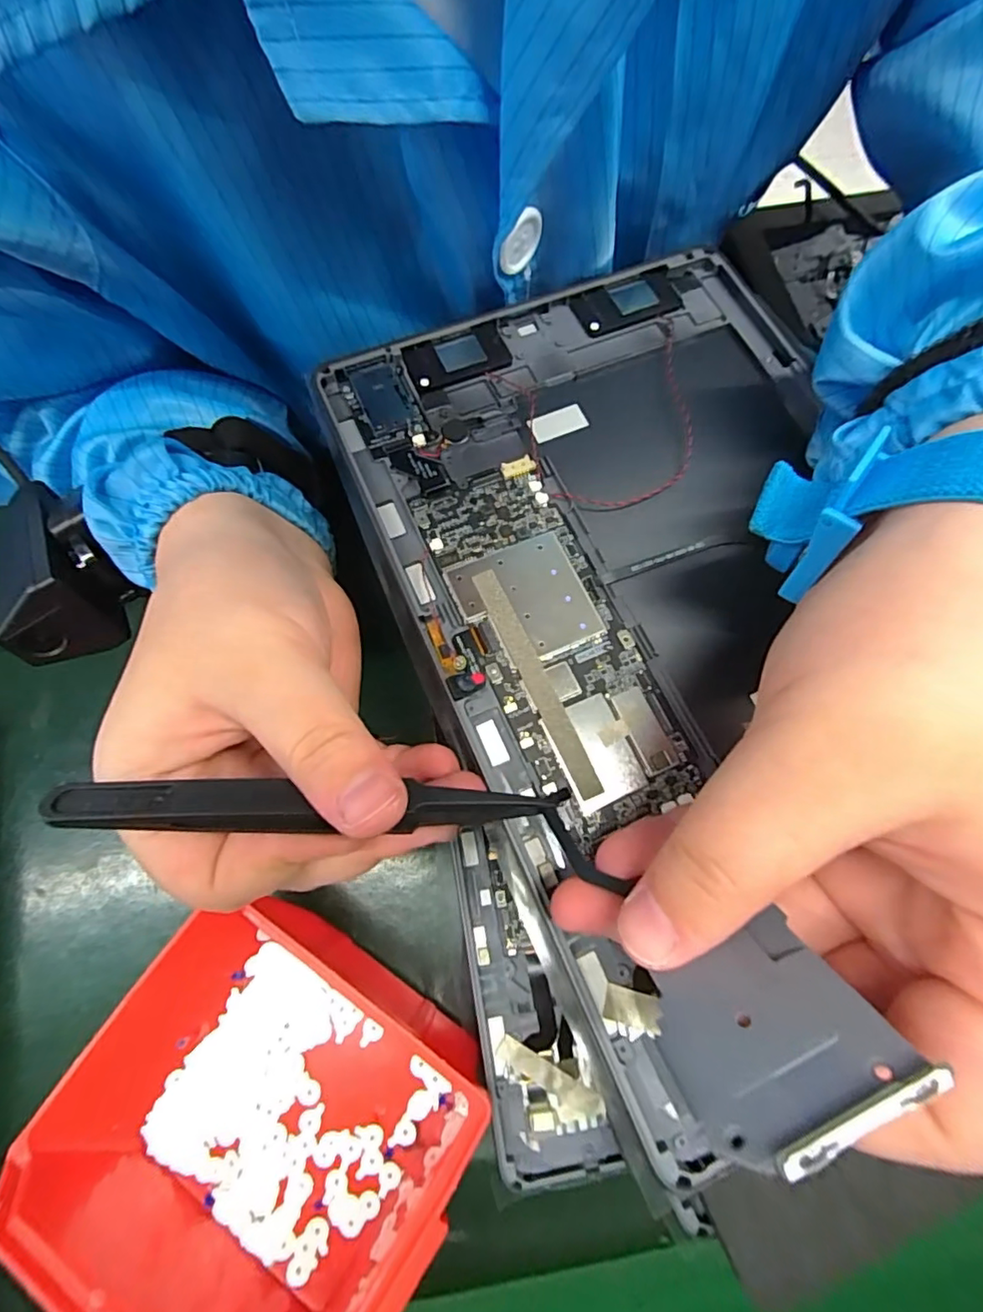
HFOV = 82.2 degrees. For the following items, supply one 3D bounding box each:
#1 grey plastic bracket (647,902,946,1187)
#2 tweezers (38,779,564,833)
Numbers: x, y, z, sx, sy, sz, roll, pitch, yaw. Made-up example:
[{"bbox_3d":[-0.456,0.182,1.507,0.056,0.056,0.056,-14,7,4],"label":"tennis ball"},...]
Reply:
[{"bbox_3d":[0.042,0.059,0.088,0.031,0.034,0.004,-25,105,-5],"label":"grey plastic bracket"},{"bbox_3d":[-0.041,0.036,0.134,0.115,0.007,0.010,3,70,-12],"label":"tweezers"}]

